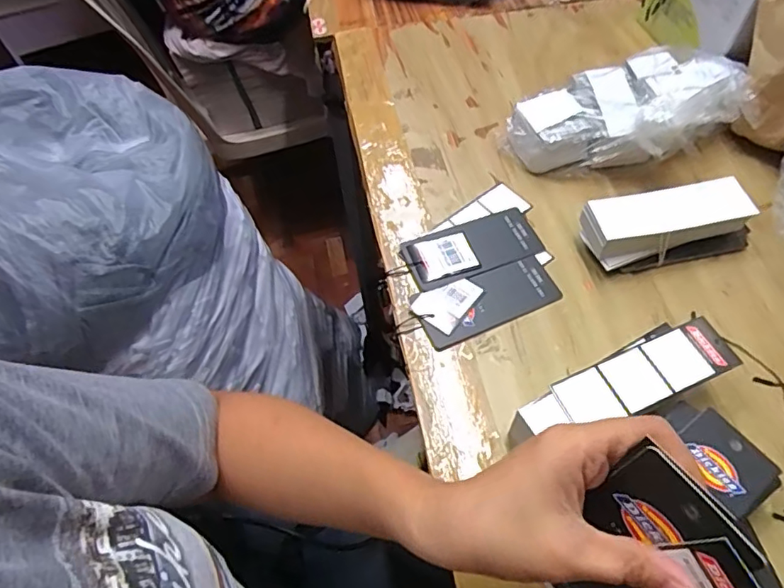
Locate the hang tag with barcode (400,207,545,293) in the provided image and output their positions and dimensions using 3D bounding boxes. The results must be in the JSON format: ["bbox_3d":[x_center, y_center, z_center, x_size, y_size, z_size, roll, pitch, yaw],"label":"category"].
[{"bbox_3d":[0.066,-0.038,0.427,0.109,0.007,0.051,-19,60,-10],"label":"hang tag with barcode"}]

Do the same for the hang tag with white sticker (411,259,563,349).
[{"bbox_3d":[0.073,0.005,0.403,0.109,0.006,0.046,-20,60,-10],"label":"hang tag with white sticker"}]

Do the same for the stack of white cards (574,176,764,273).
[{"bbox_3d":[0.216,-0.052,0.413,0.131,0.041,0.051,-11,59,-5],"label":"stack of white cards"}]

